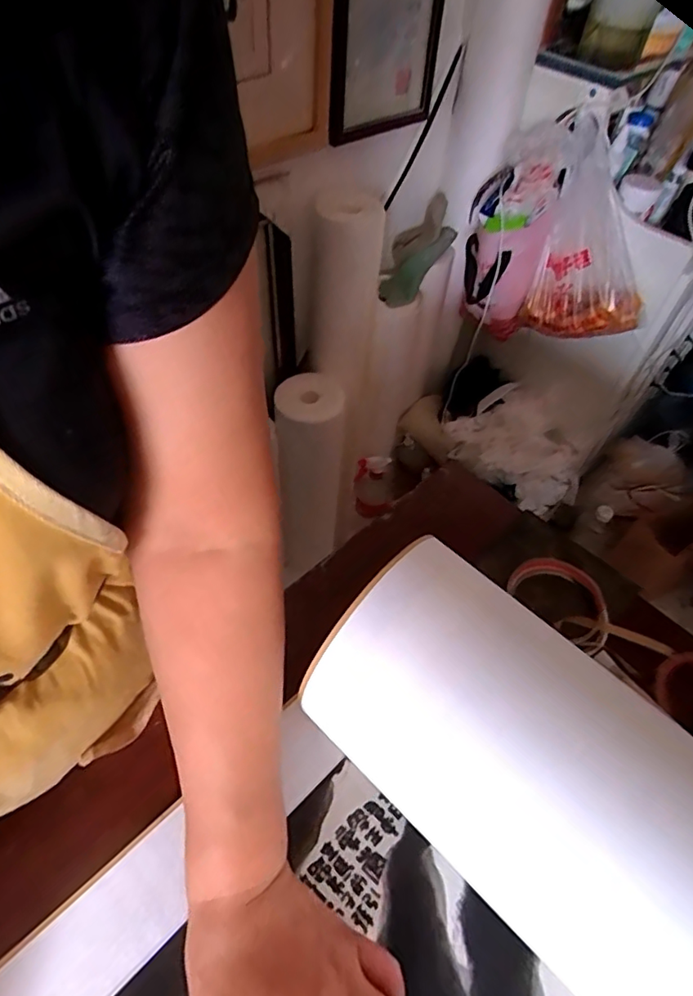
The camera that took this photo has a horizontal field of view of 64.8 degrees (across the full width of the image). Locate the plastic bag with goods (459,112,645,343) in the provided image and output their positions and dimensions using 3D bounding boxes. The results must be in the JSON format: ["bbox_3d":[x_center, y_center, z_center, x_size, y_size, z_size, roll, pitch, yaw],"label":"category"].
[{"bbox_3d":[0.398,-0.474,1.050,0.327,0.328,0.240,9,53,3],"label":"plastic bag with goods"}]

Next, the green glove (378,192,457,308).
[{"bbox_3d":[0.144,-0.488,1.084,0.084,0.068,0.243,26,69,15],"label":"green glove"}]

